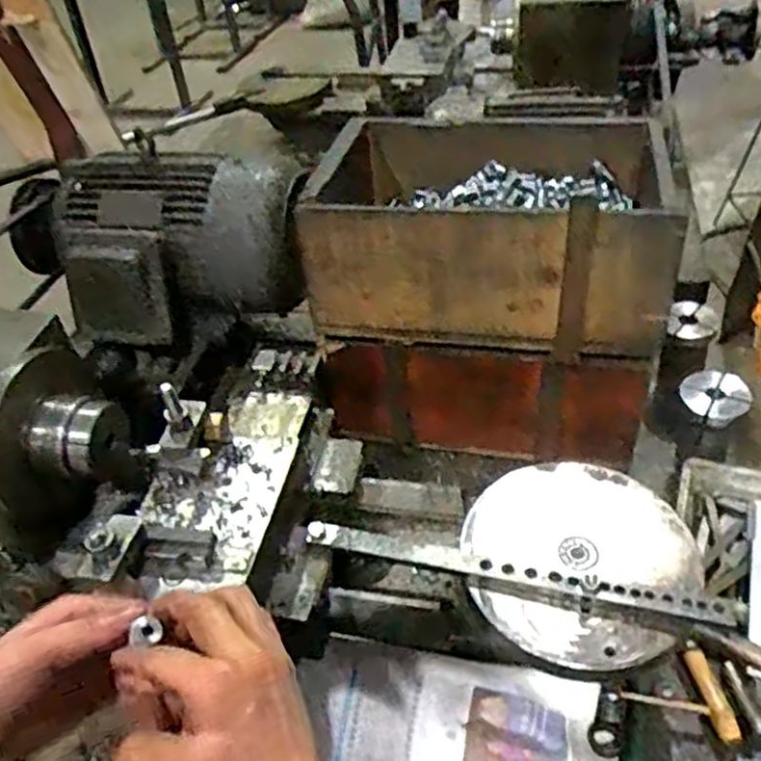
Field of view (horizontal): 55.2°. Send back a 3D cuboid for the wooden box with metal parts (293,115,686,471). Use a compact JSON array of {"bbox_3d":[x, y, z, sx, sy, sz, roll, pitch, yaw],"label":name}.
[{"bbox_3d":[0.120,-0.124,0.828,0.348,0.315,0.261,2,42,10],"label":"wooden box with metal parts"}]

